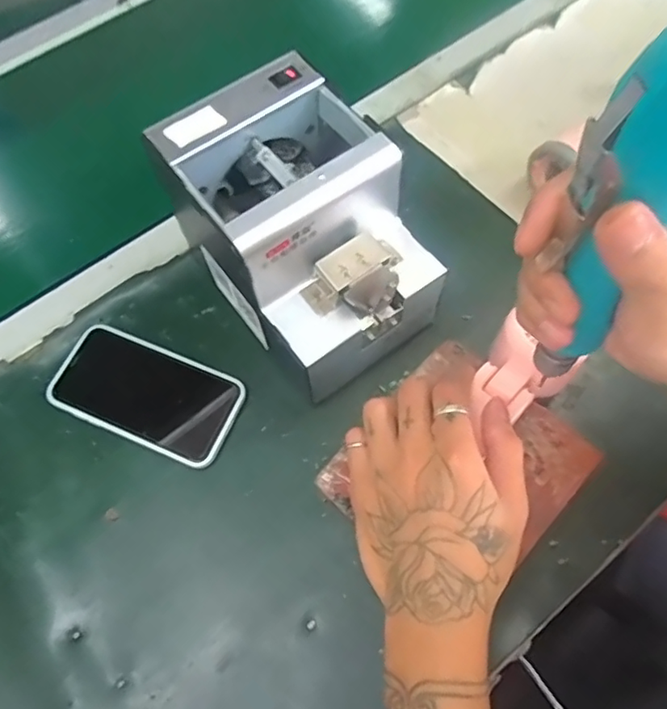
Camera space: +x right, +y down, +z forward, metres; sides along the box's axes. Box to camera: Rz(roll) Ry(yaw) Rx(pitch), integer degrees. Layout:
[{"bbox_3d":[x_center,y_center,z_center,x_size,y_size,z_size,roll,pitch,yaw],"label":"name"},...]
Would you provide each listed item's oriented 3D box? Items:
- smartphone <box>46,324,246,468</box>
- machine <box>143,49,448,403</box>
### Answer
[{"bbox_3d":[-0.147,0.030,0.436,0.146,0.008,0.073,21,69,10],"label":"smartphone"},{"bbox_3d":[-0.019,-0.084,0.408,0.118,0.146,0.176,-35,70,-13],"label":"machine"}]

